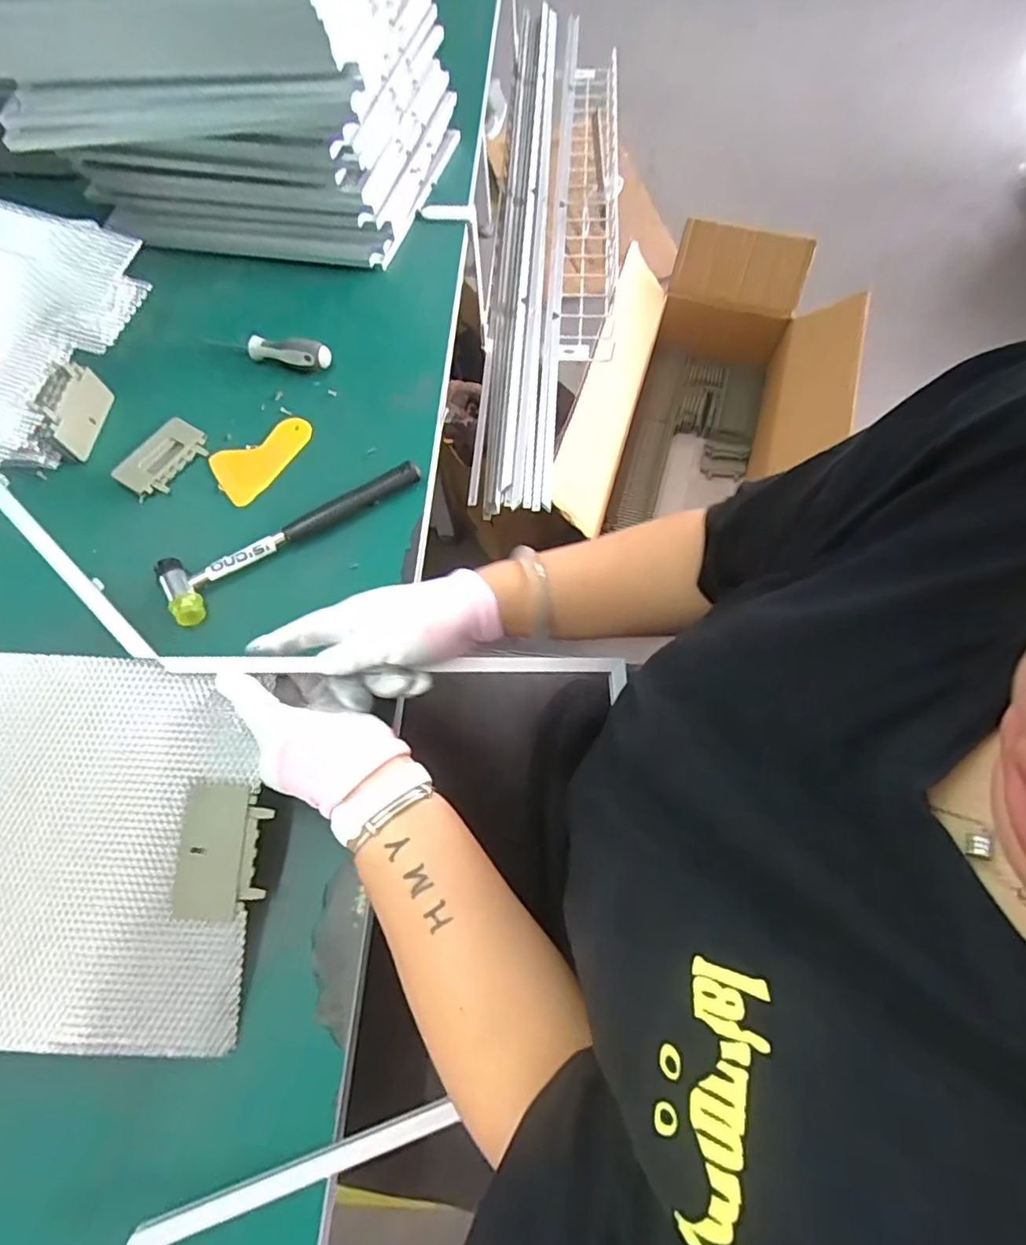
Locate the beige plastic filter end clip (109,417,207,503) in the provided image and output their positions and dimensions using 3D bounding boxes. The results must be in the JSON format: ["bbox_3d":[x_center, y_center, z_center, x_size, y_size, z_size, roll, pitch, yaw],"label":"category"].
[{"bbox_3d":[-0.339,-0.161,0.587,0.052,0.014,0.087,32,72,15],"label":"beige plastic filter end clip"}]

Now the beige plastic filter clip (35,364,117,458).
[{"bbox_3d":[-0.430,-0.209,0.593,0.028,0.057,0.085,5,67,5],"label":"beige plastic filter clip"}]

